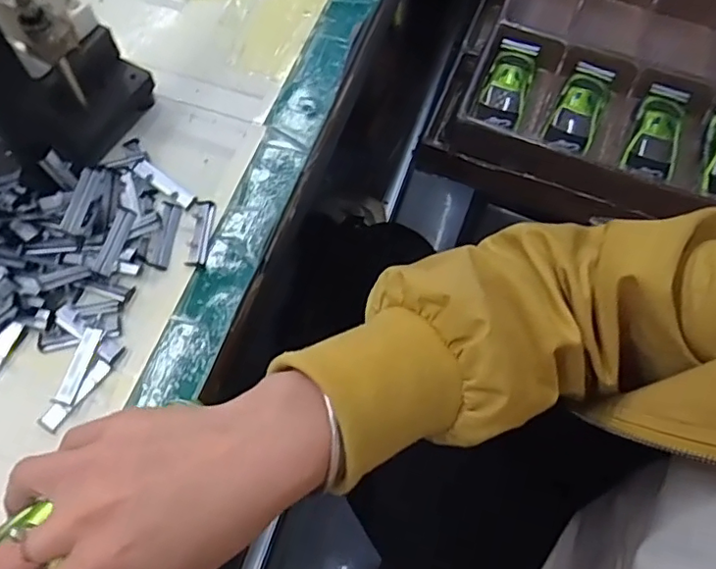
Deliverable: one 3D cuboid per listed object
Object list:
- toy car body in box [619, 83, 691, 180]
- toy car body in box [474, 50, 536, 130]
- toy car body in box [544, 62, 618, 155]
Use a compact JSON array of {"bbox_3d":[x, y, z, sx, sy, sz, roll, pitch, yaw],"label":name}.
[{"bbox_3d":[0.309,-0.150,0.608,0.051,0.037,0.130,24,66,9],"label":"toy car body in box"},{"bbox_3d":[0.161,-0.208,0.640,0.052,0.040,0.119,19,65,7],"label":"toy car body in box"},{"bbox_3d":[0.234,-0.185,0.616,0.047,0.022,0.124,25,66,10],"label":"toy car body in box"}]

